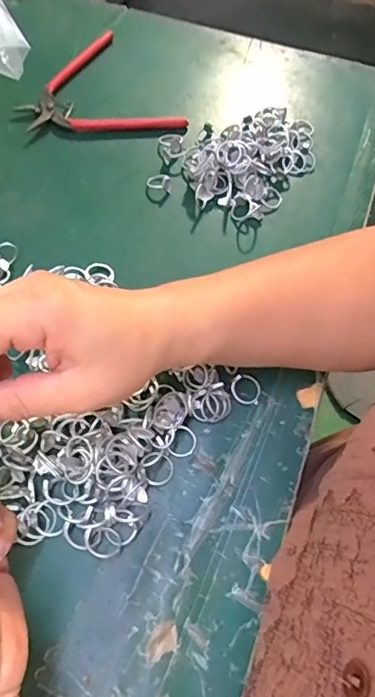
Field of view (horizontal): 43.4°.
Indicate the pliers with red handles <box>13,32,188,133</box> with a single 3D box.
[{"bbox_3d":[-0.088,-0.224,0.424,0.119,0.011,0.136,-29,68,-13],"label":"pliers with red handles"}]

